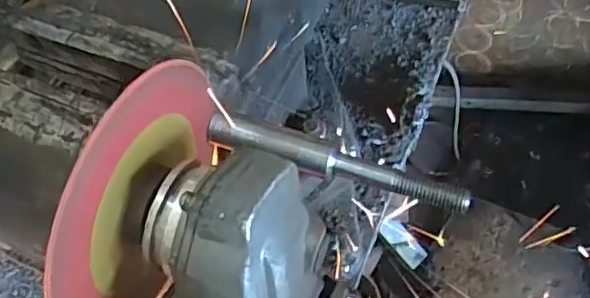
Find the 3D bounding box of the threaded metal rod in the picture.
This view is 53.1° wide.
[{"bbox_3d":[0.015,0.005,0.231,0.106,0.006,0.012,18,64,13],"label":"threaded metal rod"}]

